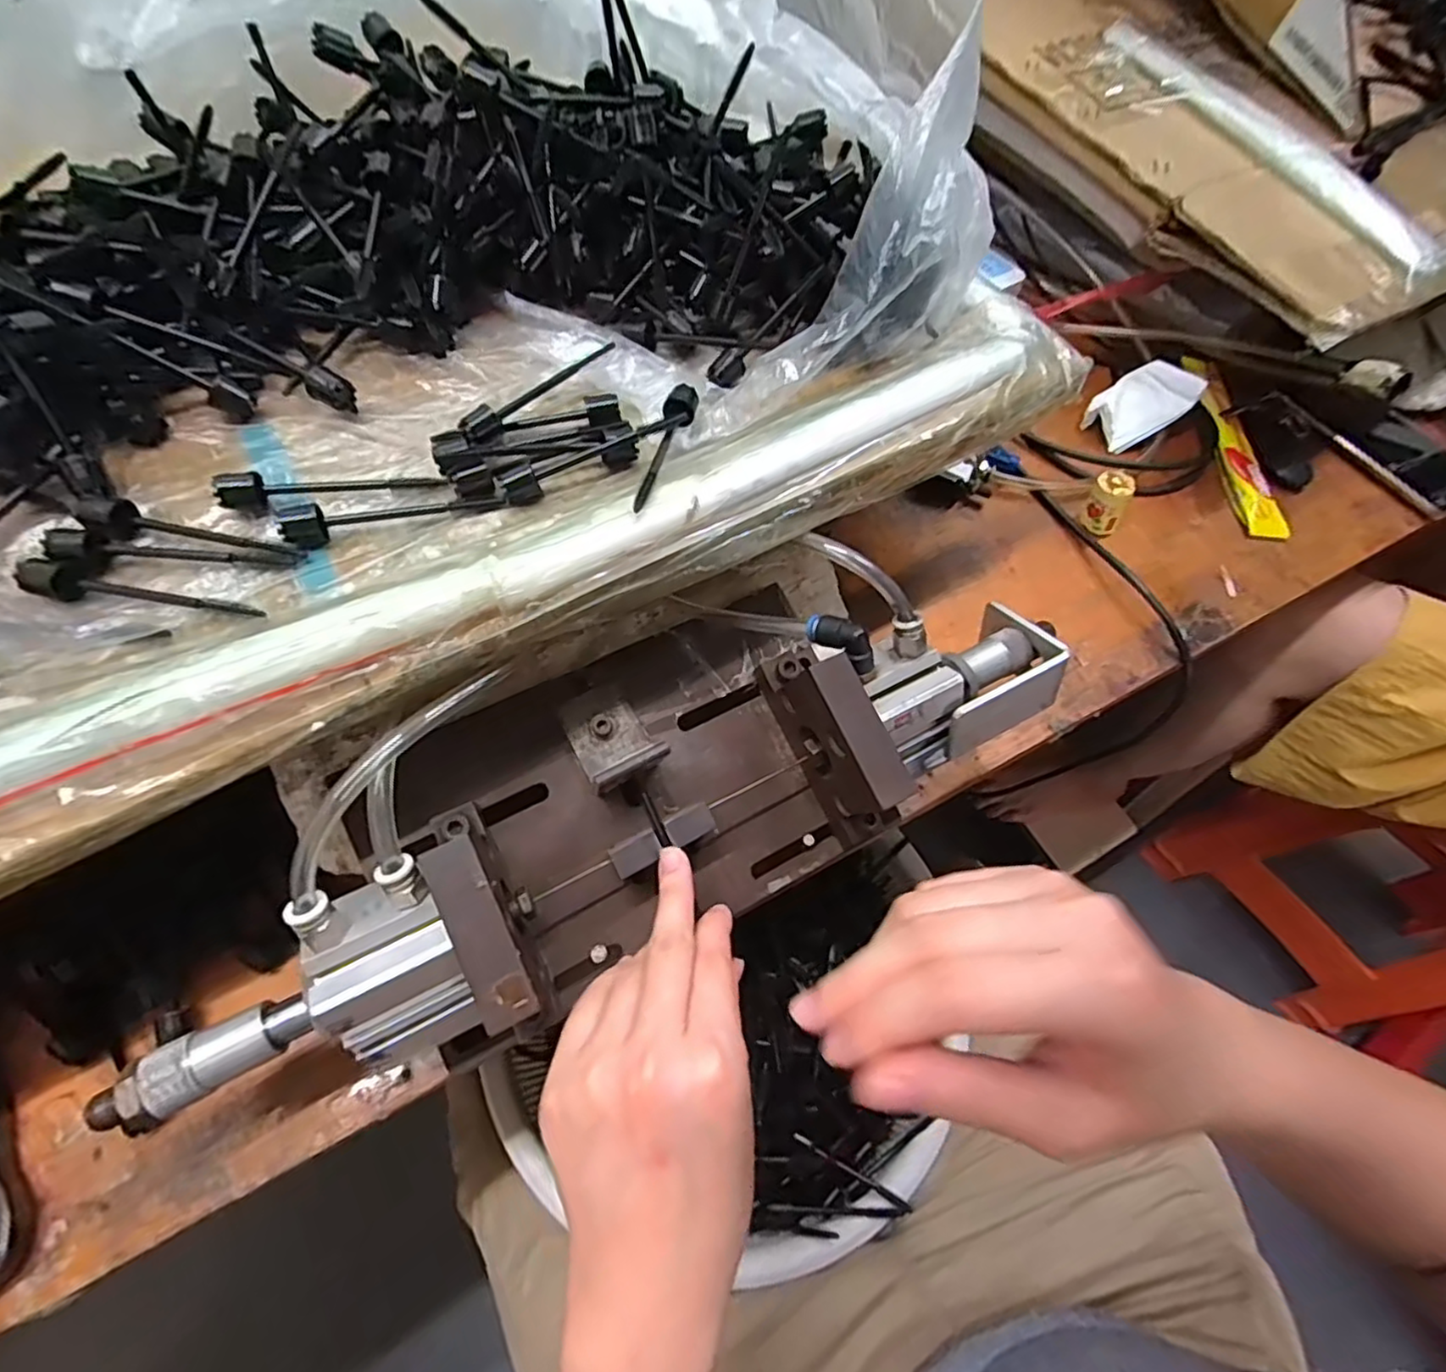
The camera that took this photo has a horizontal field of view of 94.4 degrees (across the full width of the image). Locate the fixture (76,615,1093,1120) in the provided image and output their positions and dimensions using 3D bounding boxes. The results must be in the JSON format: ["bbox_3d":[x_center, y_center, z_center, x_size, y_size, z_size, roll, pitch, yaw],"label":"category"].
[{"bbox_3d":[-0.033,0.043,0.316,0.417,0.097,0.134,-25,65,-19],"label":"fixture"}]

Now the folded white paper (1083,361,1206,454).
[{"bbox_3d":[0.340,-0.230,0.544,0.073,0.035,0.056,-36,69,-21],"label":"folded white paper"}]

